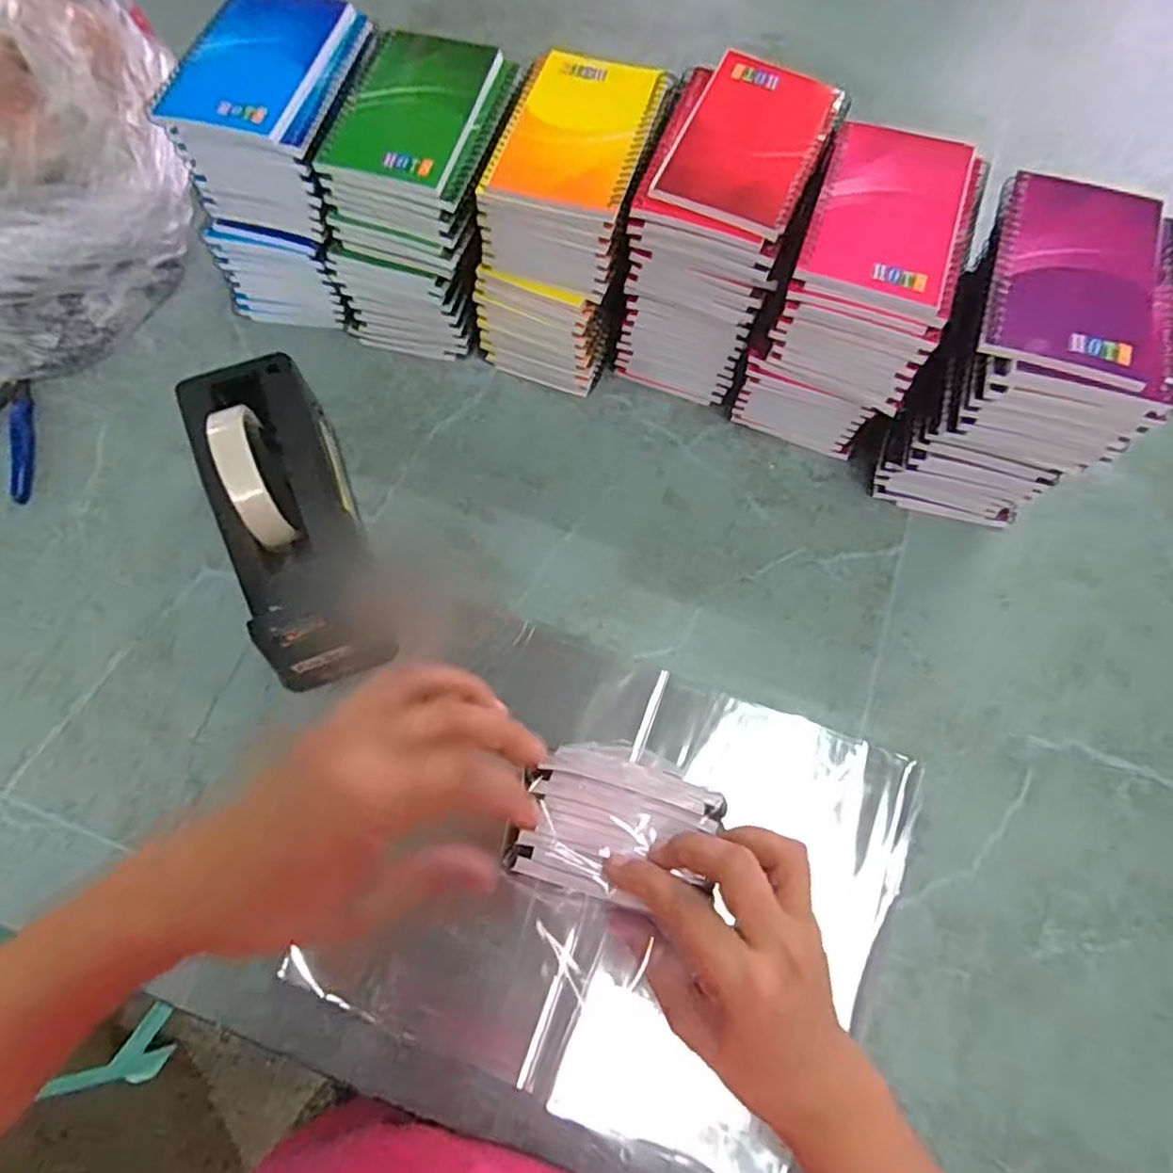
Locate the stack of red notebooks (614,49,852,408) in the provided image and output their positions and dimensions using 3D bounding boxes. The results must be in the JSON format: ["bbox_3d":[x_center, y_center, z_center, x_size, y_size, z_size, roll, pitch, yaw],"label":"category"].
[{"bbox_3d":[0.091,-0.238,0.499,0.093,0.167,0.135,19,69,7],"label":"stack of red notebooks"}]

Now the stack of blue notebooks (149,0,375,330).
[{"bbox_3d":[-0.212,-0.306,0.520,0.112,0.171,0.141,11,68,4],"label":"stack of blue notebooks"}]

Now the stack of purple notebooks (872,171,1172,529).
[{"bbox_3d":[0.264,-0.130,0.448,0.105,0.180,0.135,15,69,5],"label":"stack of purple notebooks"}]

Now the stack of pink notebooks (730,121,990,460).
[{"bbox_3d":[0.174,-0.184,0.477,0.097,0.170,0.135,21,72,6],"label":"stack of pink notebooks"}]

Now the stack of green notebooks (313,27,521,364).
[{"bbox_3d":[-0.113,-0.278,0.518,0.112,0.164,0.146,15,69,5],"label":"stack of green notebooks"}]

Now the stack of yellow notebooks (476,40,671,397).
[{"bbox_3d":[-0.008,-0.253,0.508,0.098,0.165,0.136,22,70,8],"label":"stack of yellow notebooks"}]

